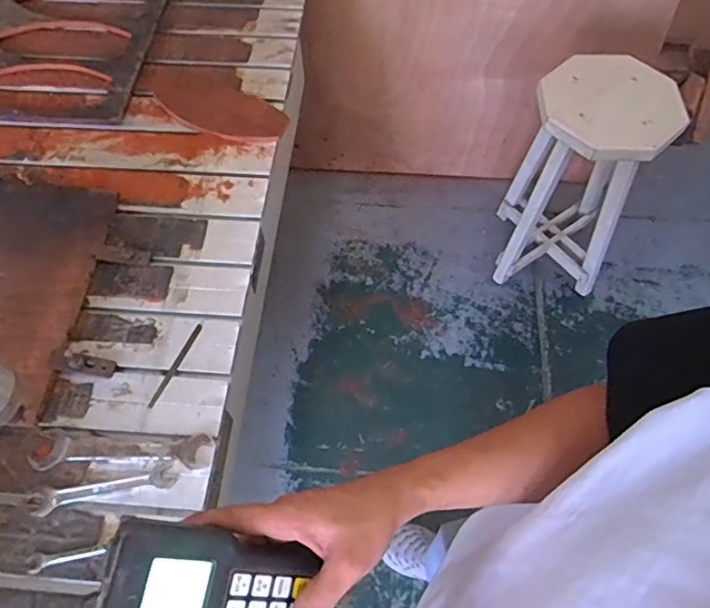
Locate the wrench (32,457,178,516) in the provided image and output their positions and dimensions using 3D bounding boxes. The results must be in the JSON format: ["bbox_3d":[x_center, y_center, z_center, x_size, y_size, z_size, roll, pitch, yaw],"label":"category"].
[{"bbox_3d":[-0.344,0.253,0.776,0.186,0.004,0.034,-12,61,-6],"label":"wrench"}]

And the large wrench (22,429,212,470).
[{"bbox_3d":[-0.325,0.204,0.788,0.249,0.013,0.049,-1,61,1],"label":"large wrench"}]

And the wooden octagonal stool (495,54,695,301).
[{"bbox_3d":[0.599,-0.344,1.526,0.315,0.591,0.323,13,62,8],"label":"wooden octagonal stool"}]

